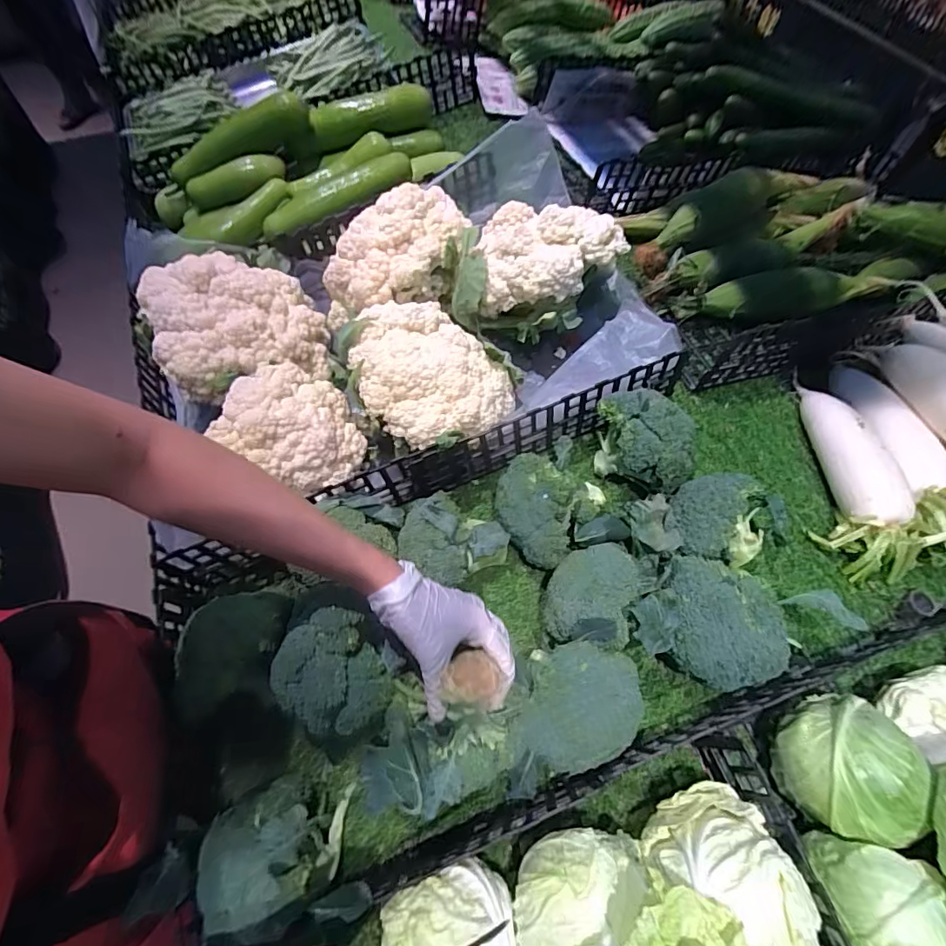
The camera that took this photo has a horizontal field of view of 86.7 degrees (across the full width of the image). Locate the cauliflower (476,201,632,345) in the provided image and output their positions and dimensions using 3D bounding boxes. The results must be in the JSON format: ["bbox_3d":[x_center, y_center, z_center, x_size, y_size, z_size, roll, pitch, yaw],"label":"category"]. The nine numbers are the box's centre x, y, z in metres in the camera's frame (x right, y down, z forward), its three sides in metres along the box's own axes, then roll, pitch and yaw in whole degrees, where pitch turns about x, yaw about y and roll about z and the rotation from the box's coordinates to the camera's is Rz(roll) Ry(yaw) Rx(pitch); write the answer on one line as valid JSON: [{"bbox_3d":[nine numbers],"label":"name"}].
[{"bbox_3d":[0.086,-0.264,0.689,0.196,0.147,0.141,19,62,10],"label":"cauliflower"}]

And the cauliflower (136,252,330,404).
[{"bbox_3d":[-0.326,-0.219,0.693,0.215,0.111,0.220,-23,63,-13],"label":"cauliflower"}]

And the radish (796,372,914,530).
[{"bbox_3d":[0.447,-0.040,0.617,0.054,0.070,0.240,-1,60,-1],"label":"radish"}]

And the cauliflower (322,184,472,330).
[{"bbox_3d":[-0.113,-0.307,0.700,0.213,0.114,0.172,-14,61,-9],"label":"cauliflower"}]

